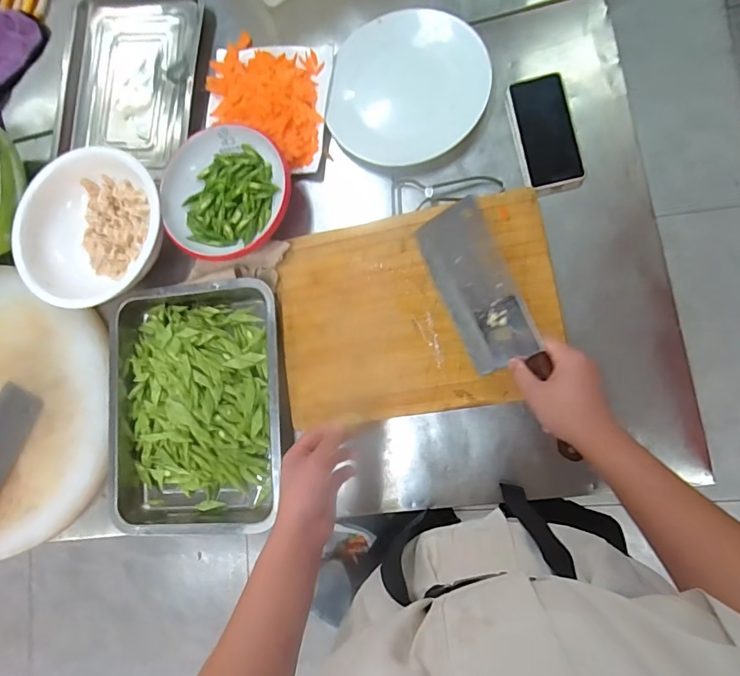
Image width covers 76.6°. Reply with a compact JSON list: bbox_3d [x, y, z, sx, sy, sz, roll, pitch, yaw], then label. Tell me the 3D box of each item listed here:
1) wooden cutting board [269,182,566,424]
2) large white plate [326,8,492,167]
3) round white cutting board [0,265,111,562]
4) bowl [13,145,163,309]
[{"bbox_3d":[0.060,-0.034,0.646,0.375,0.048,0.269,-11,86,9],"label":"wooden cutting board"},{"bbox_3d":[0.056,-0.375,0.698,0.227,0.015,0.225,8,84,12],"label":"large white plate"},{"bbox_3d":[-0.624,0.114,0.748,0.443,0.039,0.437,-1,82,11],"label":"round white cutting board"},{"bbox_3d":[-0.424,-0.163,0.729,0.227,0.068,0.237,-1,82,11],"label":"bowl"}]

